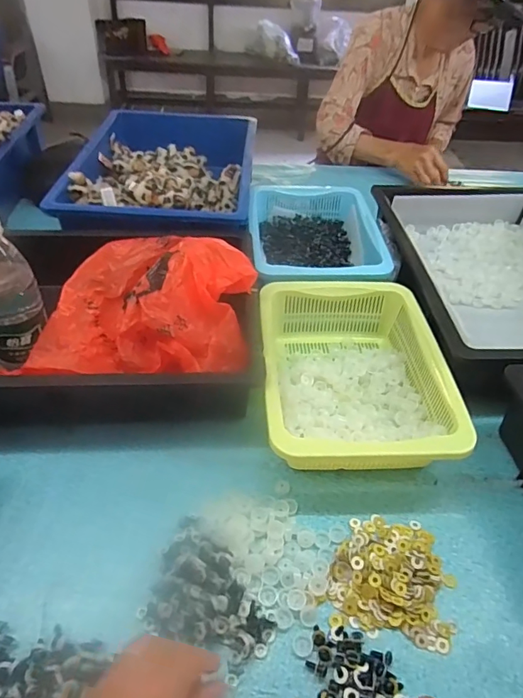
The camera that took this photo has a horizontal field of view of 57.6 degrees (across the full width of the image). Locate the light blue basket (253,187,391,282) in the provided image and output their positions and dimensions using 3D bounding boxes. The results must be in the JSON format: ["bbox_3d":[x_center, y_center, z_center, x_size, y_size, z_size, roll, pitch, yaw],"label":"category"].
[{"bbox_3d":[0.083,-0.187,0.800,0.211,0.071,0.311,-2,43,-5],"label":"light blue basket"}]

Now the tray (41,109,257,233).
[{"bbox_3d":[-0.177,-0.346,0.928,0.316,0.085,0.496,2,43,-1],"label":"tray"}]

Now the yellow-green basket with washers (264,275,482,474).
[{"bbox_3d":[0.101,0.027,0.579,0.203,0.079,0.282,1,43,-4],"label":"yellow-green basket with washers"}]

